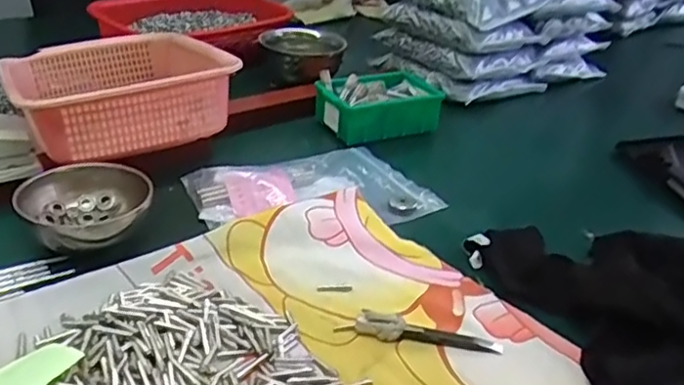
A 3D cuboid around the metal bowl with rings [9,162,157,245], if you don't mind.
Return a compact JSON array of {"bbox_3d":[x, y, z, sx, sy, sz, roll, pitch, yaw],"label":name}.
[{"bbox_3d":[-0.220,0.017,0.557,0.107,0.052,0.085,-3,29,-14],"label":"metal bowl with rings"}]

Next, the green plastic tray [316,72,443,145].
[{"bbox_3d":[0.052,-0.111,0.843,0.150,0.056,0.100,-9,31,-25],"label":"green plastic tray"}]

